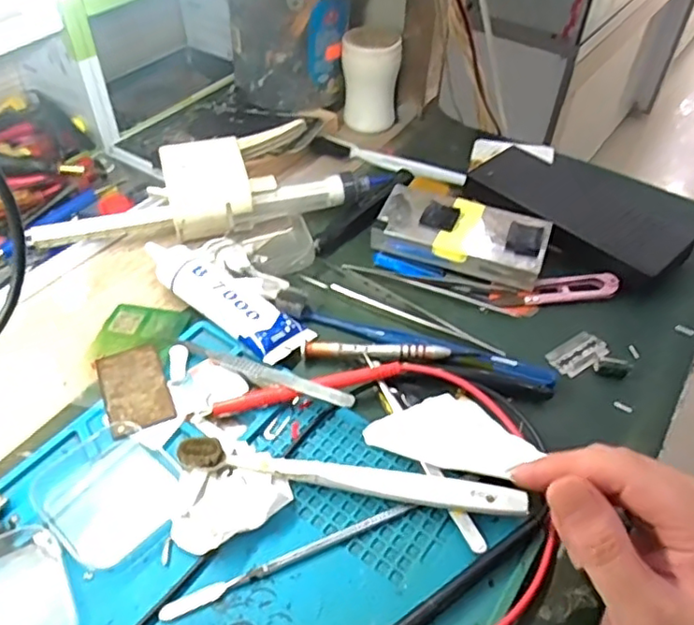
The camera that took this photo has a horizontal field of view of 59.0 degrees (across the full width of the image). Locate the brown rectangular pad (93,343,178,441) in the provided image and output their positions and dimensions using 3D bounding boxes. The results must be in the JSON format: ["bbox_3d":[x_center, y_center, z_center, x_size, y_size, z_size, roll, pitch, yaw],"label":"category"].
[{"bbox_3d":[-0.127,0.046,0.367,0.036,0.005,0.062,-18,49,-19],"label":"brown rectangular pad"}]

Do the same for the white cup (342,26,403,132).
[{"bbox_3d":[0.022,-0.224,0.584,0.054,0.076,0.047,2,46,0],"label":"white cup"}]

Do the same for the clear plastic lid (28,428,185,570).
[{"bbox_3d":[-0.124,0.092,0.323,0.063,0.004,0.073,-33,55,-30],"label":"clear plastic lid"}]

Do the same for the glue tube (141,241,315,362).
[{"bbox_3d":[-0.085,-0.014,0.418,0.136,0.023,0.041,33,53,26],"label":"glue tube"}]

